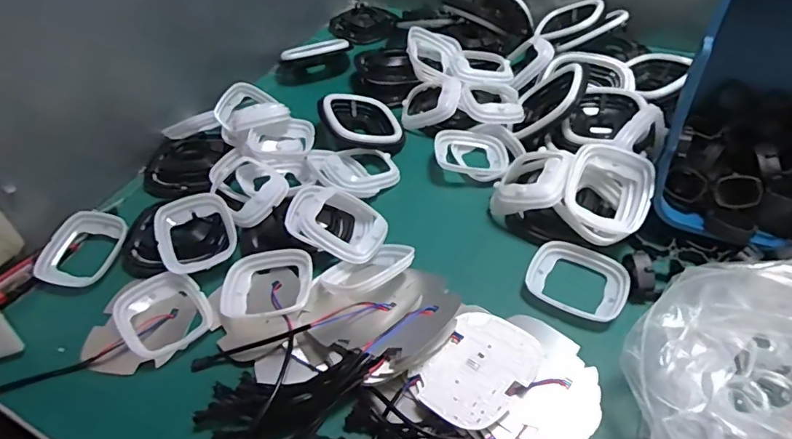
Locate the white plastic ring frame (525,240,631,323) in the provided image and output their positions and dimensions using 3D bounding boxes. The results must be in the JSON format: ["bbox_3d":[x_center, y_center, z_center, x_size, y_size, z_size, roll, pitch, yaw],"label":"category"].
[{"bbox_3d":[0.206,0.068,0.543,0.106,0.015,0.097,21,52,23],"label":"white plastic ring frame"}]

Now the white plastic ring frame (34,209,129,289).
[{"bbox_3d":[-0.398,0.039,0.619,0.088,0.039,0.108,11,49,15],"label":"white plastic ring frame"}]

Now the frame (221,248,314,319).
[{"bbox_3d":[-0.149,0.072,0.559,0.102,0.028,0.087,-1,47,4],"label":"frame"}]

